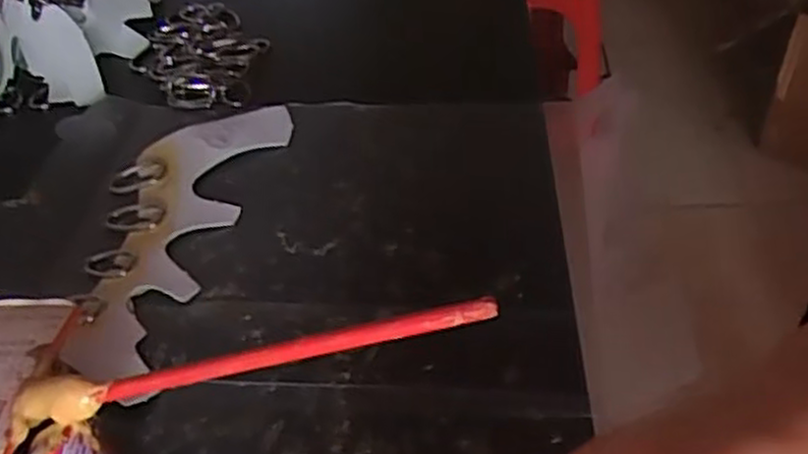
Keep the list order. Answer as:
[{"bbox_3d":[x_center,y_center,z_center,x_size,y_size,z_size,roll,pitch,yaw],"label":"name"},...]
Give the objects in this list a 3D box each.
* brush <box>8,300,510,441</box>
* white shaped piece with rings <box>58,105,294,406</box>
[{"bbox_3d":[-0.050,0.039,0.228,0.157,0.010,0.015,-14,41,16],"label":"brush"},{"bbox_3d":[-0.124,-0.002,0.406,0.083,0.009,0.207,2,44,8],"label":"white shaped piece with rings"}]

